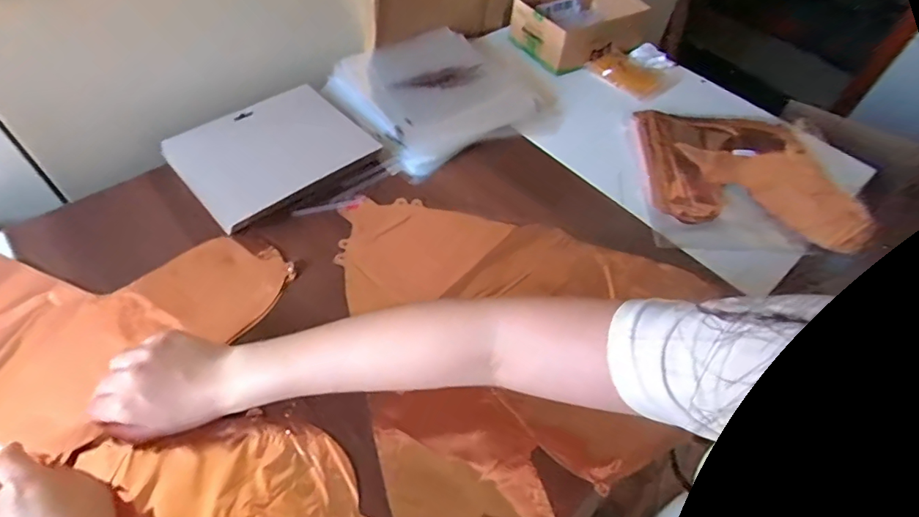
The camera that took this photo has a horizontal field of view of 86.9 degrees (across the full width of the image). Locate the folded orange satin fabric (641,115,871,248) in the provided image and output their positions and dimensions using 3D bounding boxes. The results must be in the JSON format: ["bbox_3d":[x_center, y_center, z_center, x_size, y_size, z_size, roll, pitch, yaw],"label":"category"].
[{"bbox_3d":[0.395,-0.114,0.679,0.296,0.046,0.211,1,54,-4],"label":"folded orange satin fabric"}]

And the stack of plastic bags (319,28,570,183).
[{"bbox_3d":[-0.008,-0.247,0.696,0.315,0.034,0.241,-27,60,-22],"label":"stack of plastic bags"}]

